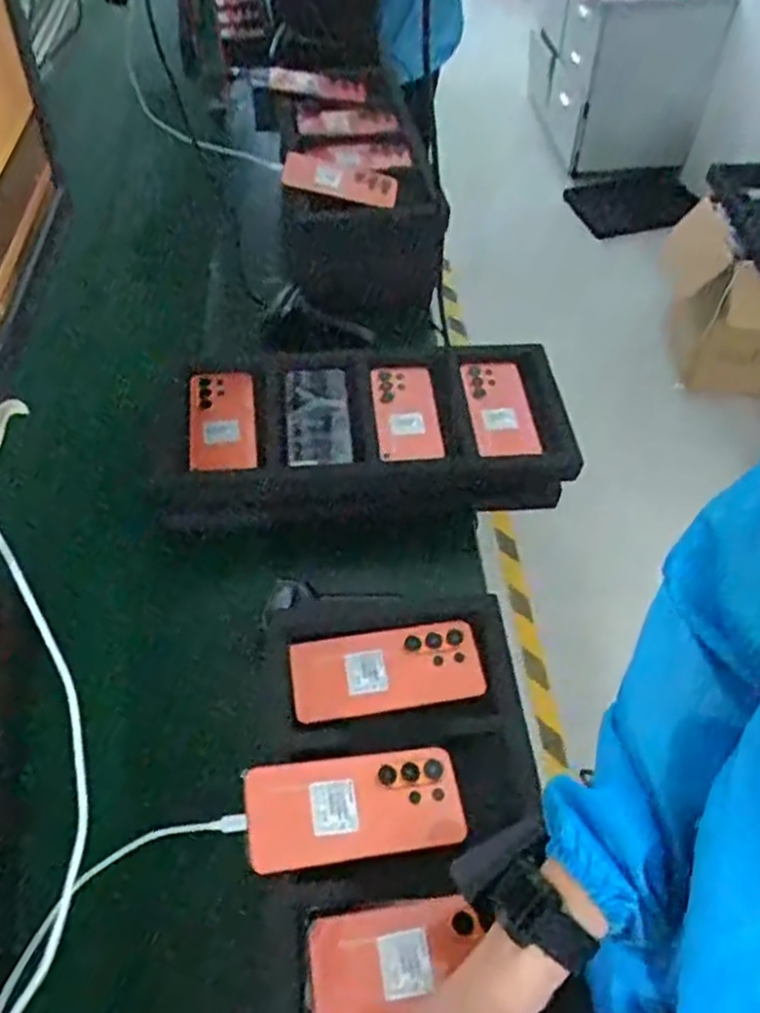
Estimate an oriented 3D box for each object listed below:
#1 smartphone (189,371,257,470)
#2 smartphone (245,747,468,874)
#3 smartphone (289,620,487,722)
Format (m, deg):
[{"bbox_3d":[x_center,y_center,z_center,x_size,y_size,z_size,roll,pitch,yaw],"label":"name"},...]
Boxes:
[{"bbox_3d":[-0.191,-0.110,0.906,0.077,0.014,0.170,-7,52,-5],"label":"smartphone"},{"bbox_3d":[-0.017,0.239,0.597,0.173,0.006,0.080,-1,51,-15],"label":"smartphone"},{"bbox_3d":[0.007,0.146,0.679,0.171,0.010,0.073,-7,52,-5],"label":"smartphone"}]

